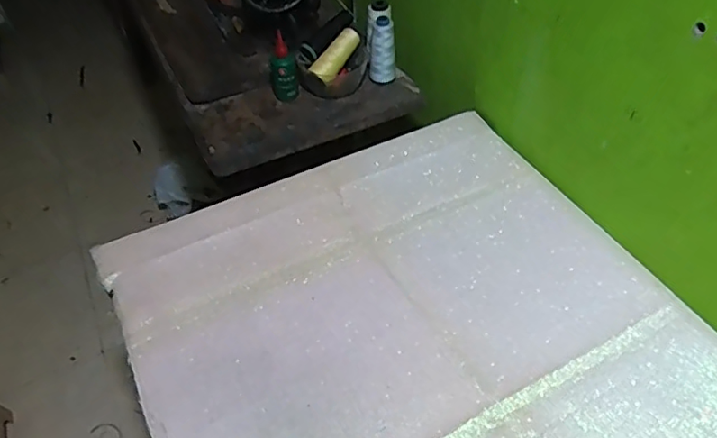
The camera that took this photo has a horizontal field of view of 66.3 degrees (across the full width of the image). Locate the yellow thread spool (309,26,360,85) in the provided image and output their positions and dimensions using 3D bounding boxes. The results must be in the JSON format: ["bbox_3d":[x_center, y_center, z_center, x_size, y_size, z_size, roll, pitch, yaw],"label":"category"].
[{"bbox_3d":[-0.038,-0.277,0.939,0.036,0.037,0.121,27,70,25],"label":"yellow thread spool"}]

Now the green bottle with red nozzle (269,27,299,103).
[{"bbox_3d":[-0.126,-0.254,0.914,0.042,0.106,0.041,-12,48,-8],"label":"green bottle with red nozzle"}]

